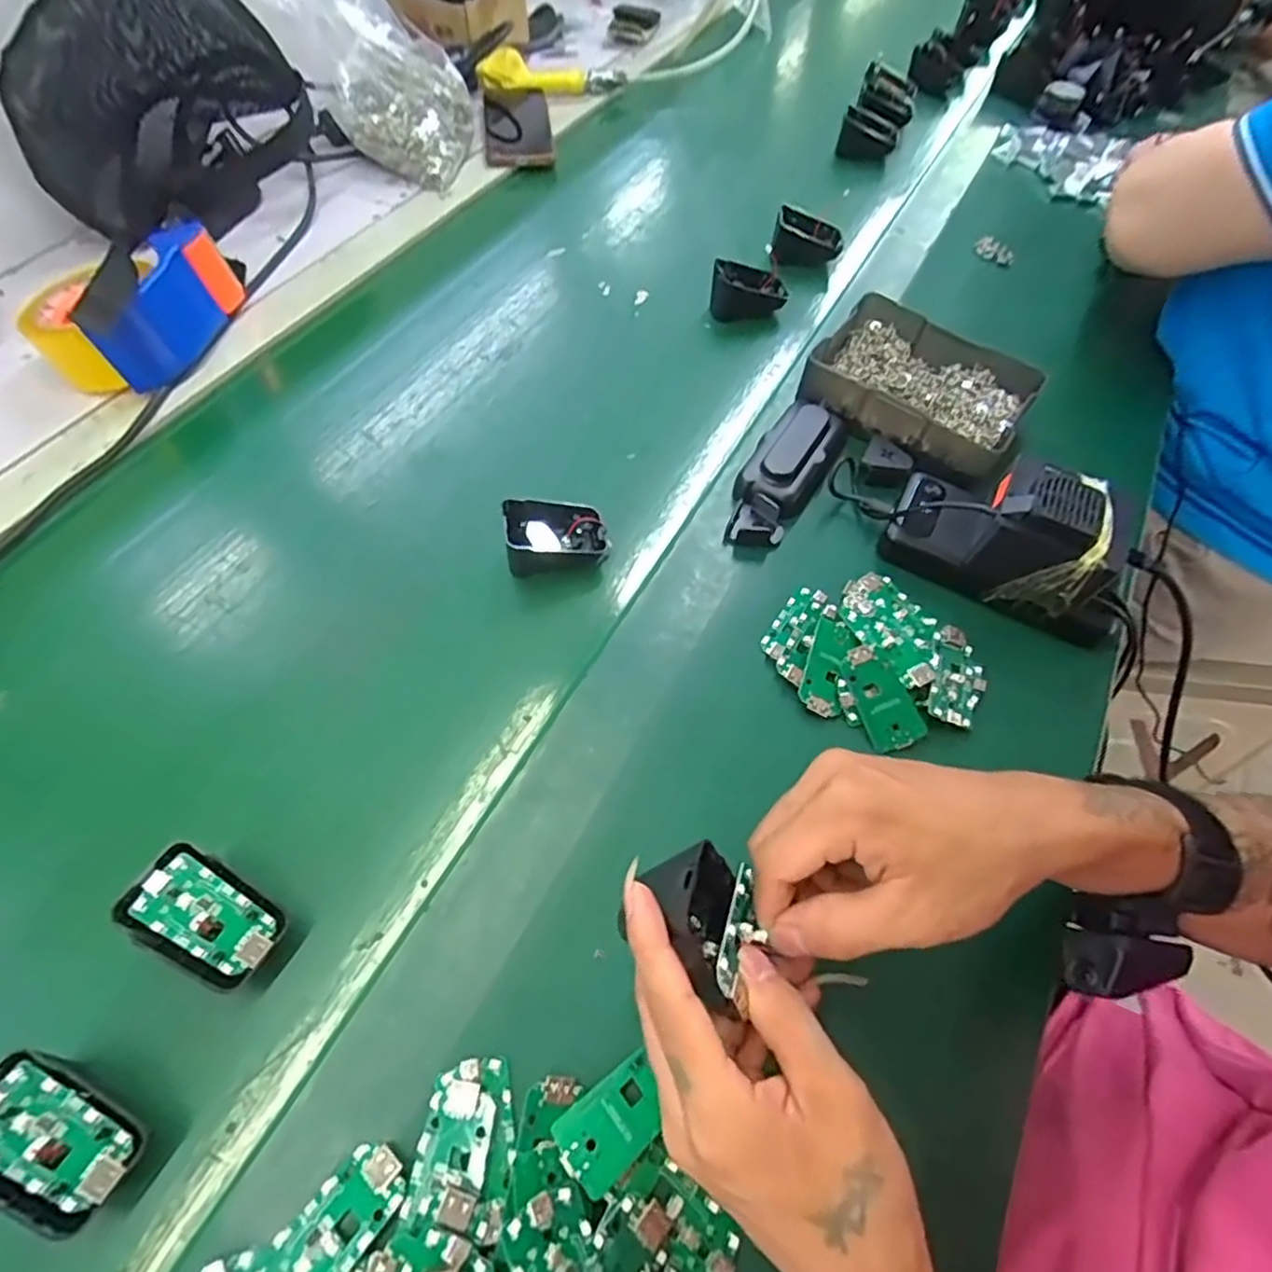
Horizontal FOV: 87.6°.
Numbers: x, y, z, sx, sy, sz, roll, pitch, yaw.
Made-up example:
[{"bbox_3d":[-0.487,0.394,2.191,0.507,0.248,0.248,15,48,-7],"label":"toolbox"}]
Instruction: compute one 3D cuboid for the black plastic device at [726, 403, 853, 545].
[{"bbox_3d":[0.110,-0.122,0.487,0.051,0.028,0.141,27,62,15],"label":"black plastic device"}]

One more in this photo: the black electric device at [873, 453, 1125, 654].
[{"bbox_3d":[0.250,-0.071,0.430,0.149,0.067,0.070,29,62,16],"label":"black electric device"}]

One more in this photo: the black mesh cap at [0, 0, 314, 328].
[{"bbox_3d":[-0.447,-0.487,0.614,0.144,0.175,0.227,29,62,15],"label":"black mesh cap"}]

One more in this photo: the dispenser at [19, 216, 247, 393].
[{"bbox_3d":[-0.405,-0.272,0.536,0.099,0.080,0.161,12,59,7],"label":"dispenser"}]

